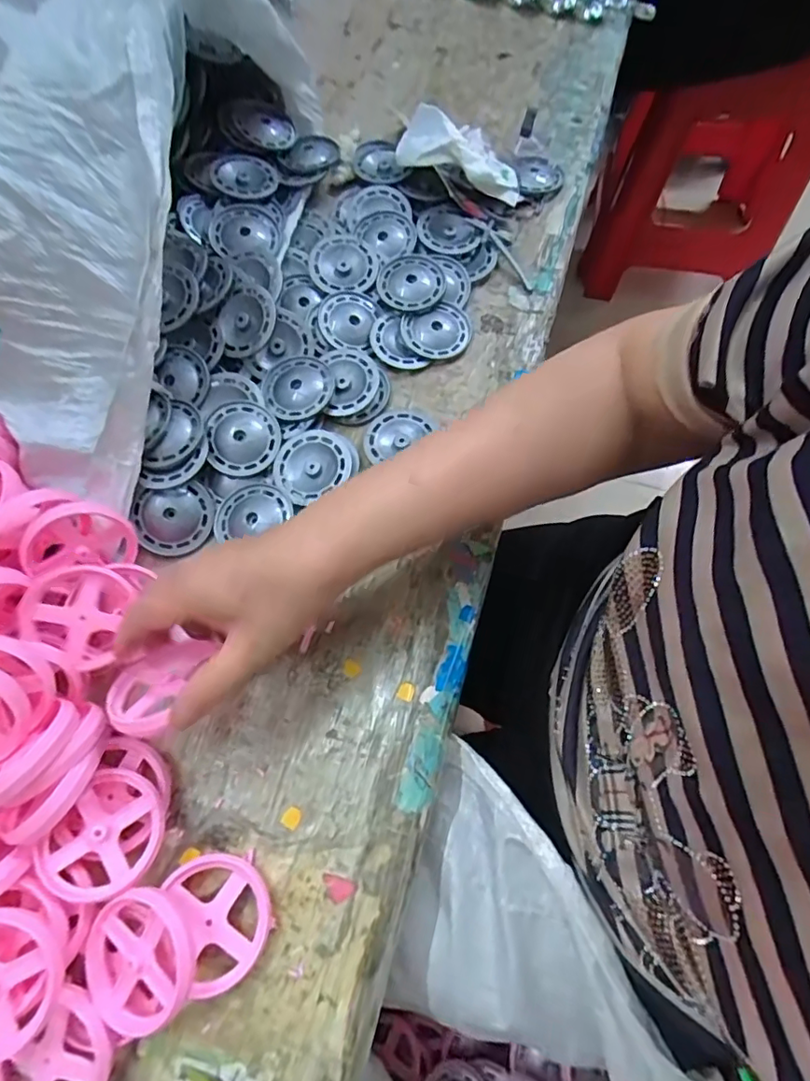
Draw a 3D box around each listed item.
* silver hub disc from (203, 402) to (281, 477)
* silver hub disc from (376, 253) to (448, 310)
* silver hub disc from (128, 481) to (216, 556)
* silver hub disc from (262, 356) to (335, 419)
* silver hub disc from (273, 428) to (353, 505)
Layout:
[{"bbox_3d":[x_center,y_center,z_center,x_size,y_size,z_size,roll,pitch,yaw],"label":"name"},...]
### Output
[{"bbox_3d":[-0.120,-0.074,0.399,0.053,0.011,0.050,-6,82,-7],"label":"silver hub disc"},{"bbox_3d":[0.006,-0.213,0.447,0.052,0.006,0.055,-1,68,2],"label":"silver hub disc"},{"bbox_3d":[-0.164,-0.015,0.389,0.054,0.012,0.047,-11,96,-13],"label":"silver hub disc"},{"bbox_3d":[-0.082,-0.118,0.415,0.053,0.004,0.053,-1,68,2],"label":"silver hub disc"},{"bbox_3d":[-0.069,-0.056,0.395,0.056,0.006,0.052,-1,68,2],"label":"silver hub disc"}]

